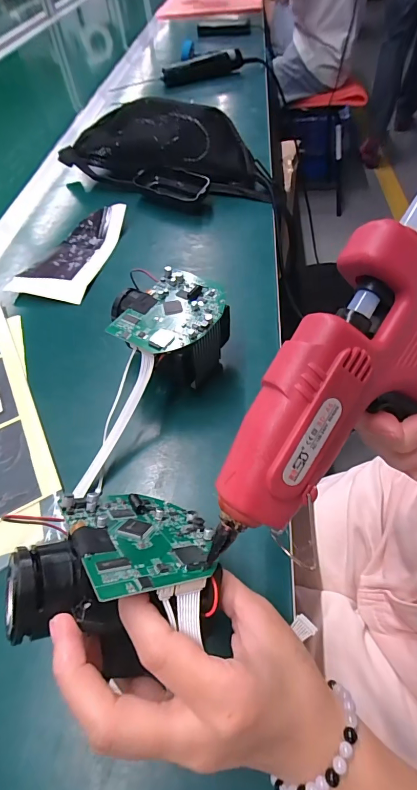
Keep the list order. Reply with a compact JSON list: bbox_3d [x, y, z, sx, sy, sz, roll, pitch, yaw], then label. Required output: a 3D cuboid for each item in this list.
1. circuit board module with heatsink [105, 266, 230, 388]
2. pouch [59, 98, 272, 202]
[{"bbox_3d":[-0.031,-0.052,0.324,0.097,0.070,0.103,-23,56,-13],"label":"circuit board module with heatsink"},{"bbox_3d":[-0.060,-0.356,0.530,0.310,0.085,0.141,23,59,19],"label":"pouch"}]

